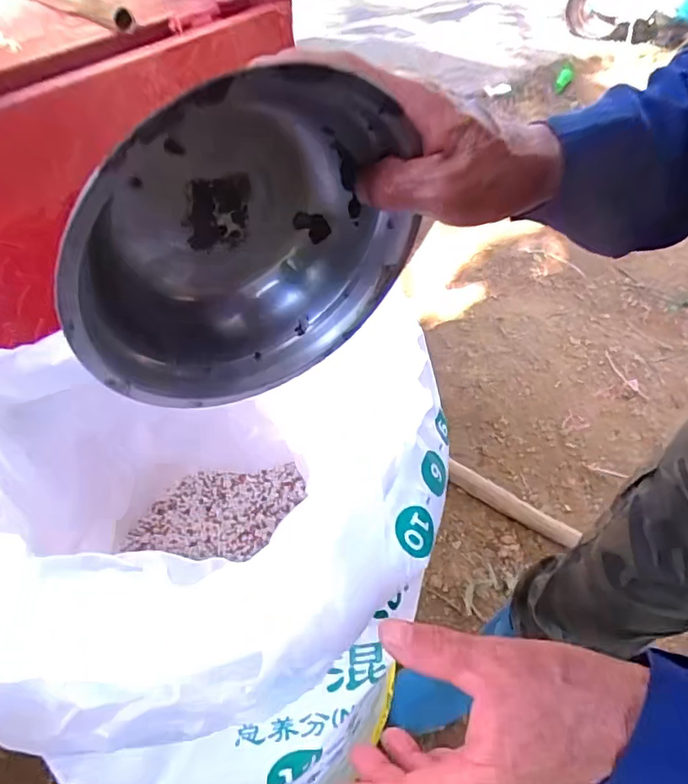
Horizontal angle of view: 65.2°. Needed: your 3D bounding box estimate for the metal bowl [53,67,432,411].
[{"bbox_3d":[-0.053,-0.070,0.277,0.174,0.167,0.072,-24,51,-25],"label":"metal bowl"}]

